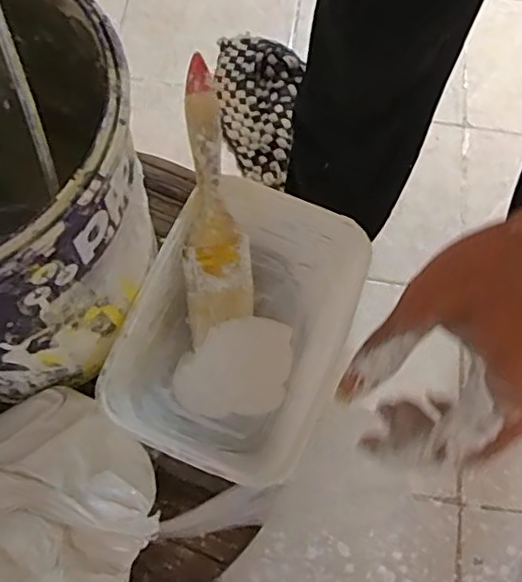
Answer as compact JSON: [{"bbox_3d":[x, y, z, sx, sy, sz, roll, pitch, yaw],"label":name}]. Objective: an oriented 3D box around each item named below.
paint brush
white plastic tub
[{"bbox_3d":[-0.031,-0.056,0.387,0.039,0.016,0.164,-4,100,-2],"label":"paint brush"},{"bbox_3d":[-0.011,0.024,0.391,0.126,0.059,0.173,21,69,4],"label":"white plastic tub"}]

